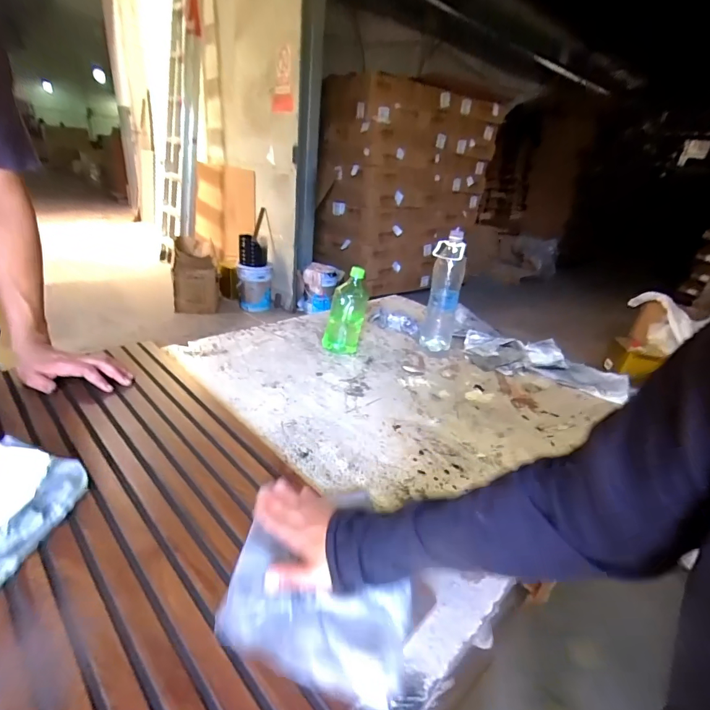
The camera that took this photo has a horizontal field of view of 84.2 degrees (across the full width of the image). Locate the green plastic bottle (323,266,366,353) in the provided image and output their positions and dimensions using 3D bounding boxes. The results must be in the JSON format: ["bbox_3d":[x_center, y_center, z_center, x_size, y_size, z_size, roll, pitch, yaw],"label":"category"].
[{"bbox_3d":[-0.021,-0.103,0.923,0.075,0.194,0.077,13,28,13],"label":"green plastic bottle"}]

